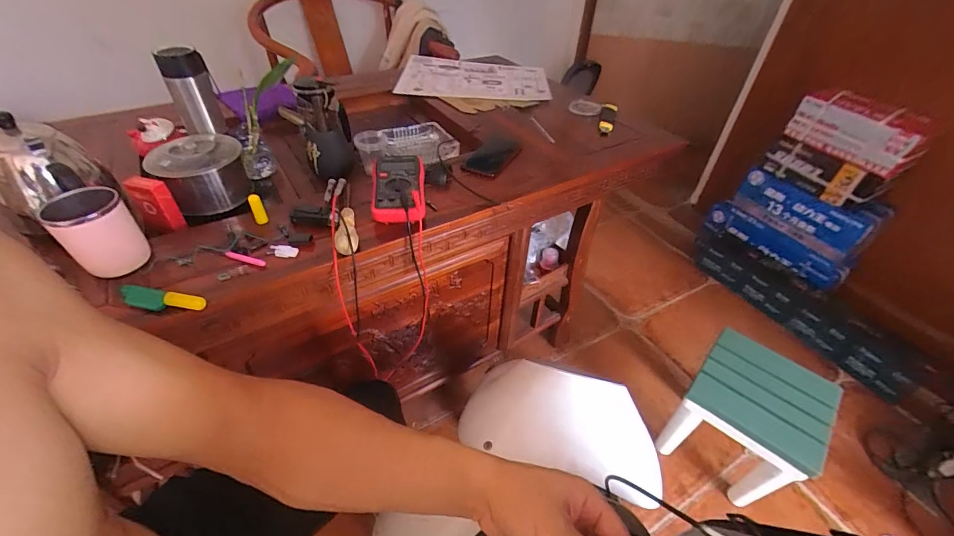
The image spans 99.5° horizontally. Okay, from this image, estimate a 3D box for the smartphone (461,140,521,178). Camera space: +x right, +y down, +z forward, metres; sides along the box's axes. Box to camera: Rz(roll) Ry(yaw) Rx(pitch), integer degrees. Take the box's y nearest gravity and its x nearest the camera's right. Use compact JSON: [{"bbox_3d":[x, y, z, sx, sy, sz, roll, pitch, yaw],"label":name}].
[{"bbox_3d":[0.035,-0.240,0.861,0.087,0.005,0.177,20,46,18],"label":"smartphone"}]

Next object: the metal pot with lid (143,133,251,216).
[{"bbox_3d":[-0.485,-0.171,0.716,0.139,0.100,0.124,-32,53,-31],"label":"metal pot with lid"}]

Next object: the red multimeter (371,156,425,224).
[{"bbox_3d":[-0.139,-0.144,0.713,0.092,0.042,0.189,-3,43,-6],"label":"red multimeter"}]

